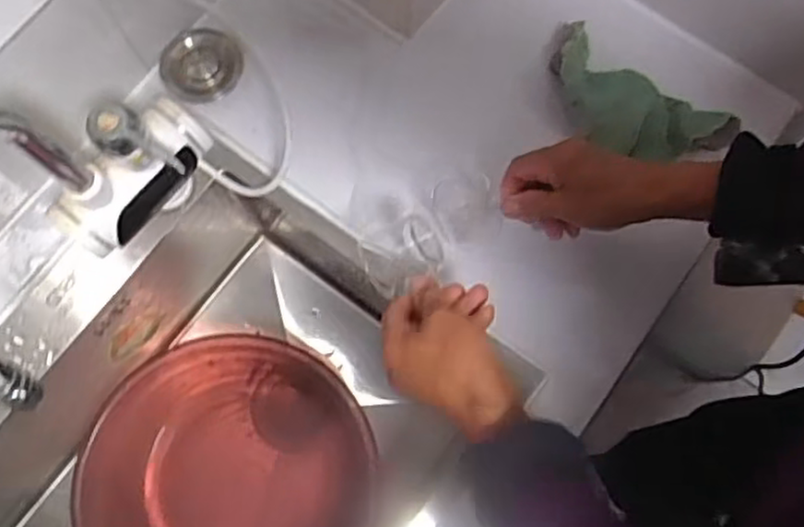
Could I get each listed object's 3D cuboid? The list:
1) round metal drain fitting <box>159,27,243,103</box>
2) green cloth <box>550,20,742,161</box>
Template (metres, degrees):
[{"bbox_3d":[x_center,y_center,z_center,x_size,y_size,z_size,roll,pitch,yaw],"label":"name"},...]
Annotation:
[{"bbox_3d":[-0.196,-0.195,0.688,0.072,0.025,0.070,0,76,0],"label":"round metal drain fitting"},{"bbox_3d":[0.224,-0.161,0.689,0.195,0.040,0.106,37,79,9],"label":"green cloth"}]

